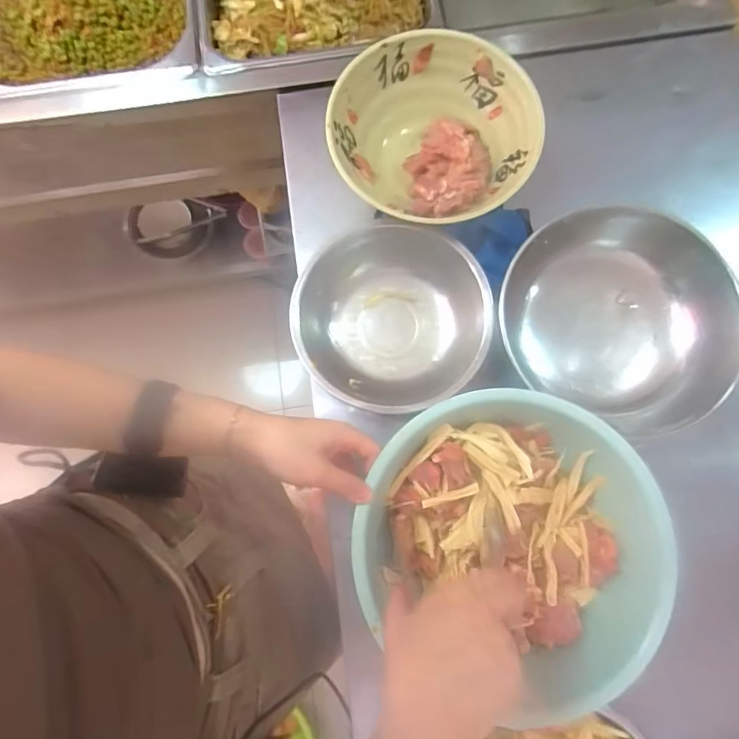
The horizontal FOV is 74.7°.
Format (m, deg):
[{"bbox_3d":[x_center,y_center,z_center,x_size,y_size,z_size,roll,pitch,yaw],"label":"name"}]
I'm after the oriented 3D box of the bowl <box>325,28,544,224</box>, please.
[{"bbox_3d":[0.071,-0.251,0.544,0.213,0.086,0.214,0,79,1],"label":"bowl"}]

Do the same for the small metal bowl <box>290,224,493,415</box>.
[{"bbox_3d":[0.026,-0.052,0.529,0.191,0.073,0.205,0,77,1],"label":"small metal bowl"}]

